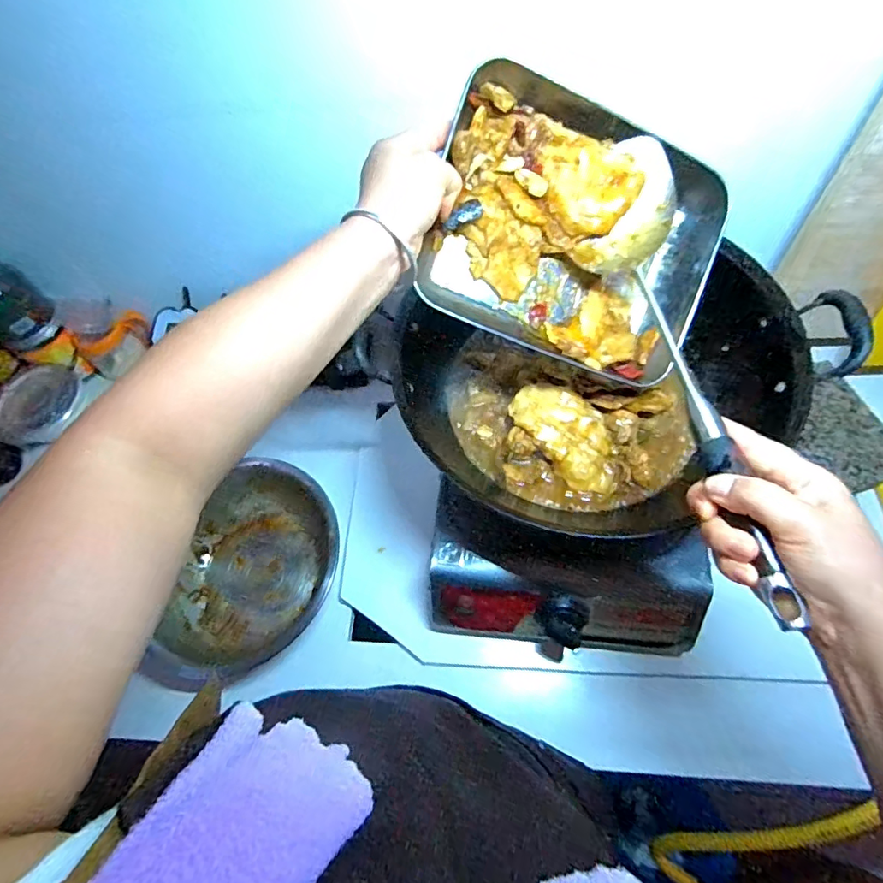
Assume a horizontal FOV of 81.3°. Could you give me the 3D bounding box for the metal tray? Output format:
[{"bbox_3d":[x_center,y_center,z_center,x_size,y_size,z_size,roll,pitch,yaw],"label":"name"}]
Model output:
[{"bbox_3d":[0.116,-0.180,0.450,0.244,0.199,0.048,14,15,-15],"label":"metal tray"}]

